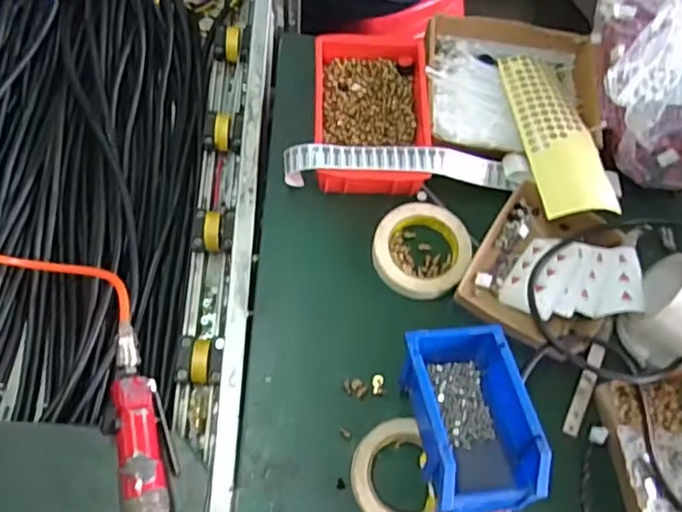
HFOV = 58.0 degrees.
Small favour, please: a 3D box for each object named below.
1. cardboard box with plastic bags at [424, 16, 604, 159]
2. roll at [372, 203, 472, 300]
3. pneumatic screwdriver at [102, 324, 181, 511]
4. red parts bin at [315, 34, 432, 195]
[{"bbox_3d":[0.223,-0.214,0.788,0.231,0.054,0.220,4,67,-4],"label":"cardboard box with plastic bags"},{"bbox_3d":[0.091,-0.007,0.706,0.108,0.033,0.121,3,67,-4],"label":"roll"},{"bbox_3d":[-0.187,0.195,0.584,0.059,0.043,0.275,-17,69,-12],"label":"pneumatic screwdriver"},{"bbox_3d":[0.035,-0.182,0.751,0.132,0.059,0.211,2,67,-5],"label":"red parts bin"}]

